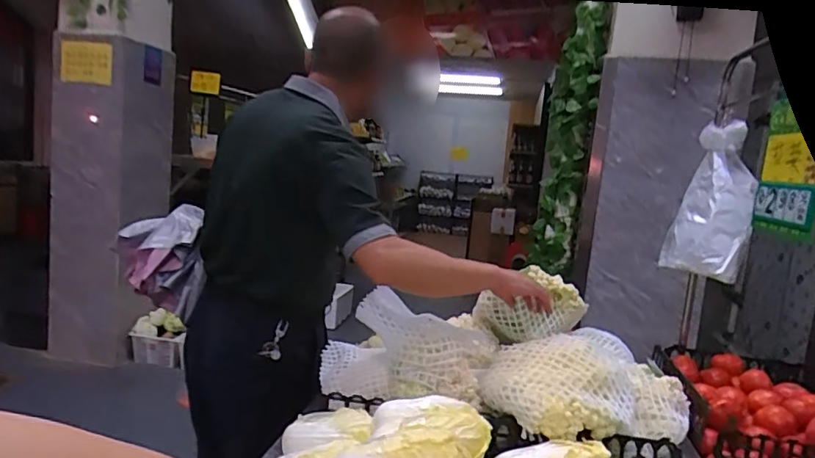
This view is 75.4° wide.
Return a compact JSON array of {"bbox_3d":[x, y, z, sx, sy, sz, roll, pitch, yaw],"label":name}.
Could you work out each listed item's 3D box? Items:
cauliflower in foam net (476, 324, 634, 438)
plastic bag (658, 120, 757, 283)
[{"bbox_3d":[0.272,0.274,0.945,0.266,0.143,0.231,7,7,13],"label":"cauliflower in foam net"},{"bbox_3d":[0.724,-0.070,1.253,0.144,0.348,0.119,6,7,6],"label":"plastic bag"}]

